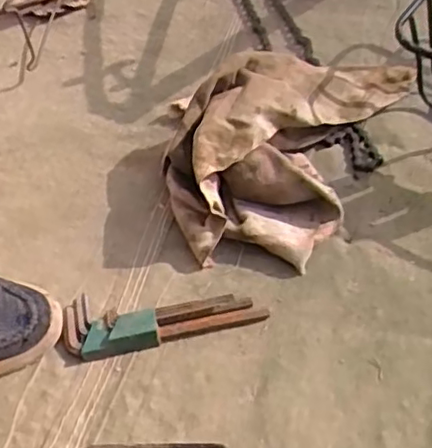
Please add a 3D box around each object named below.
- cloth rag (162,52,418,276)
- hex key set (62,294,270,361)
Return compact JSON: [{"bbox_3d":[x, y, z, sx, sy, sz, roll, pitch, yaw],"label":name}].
[{"bbox_3d":[0.063,-0.093,0.638,0.181,0.092,0.285,20,58,19],"label":"cloth rag"},{"bbox_3d":[-0.047,0.083,0.560,0.176,0.016,0.056,-6,53,1],"label":"hex key set"}]

